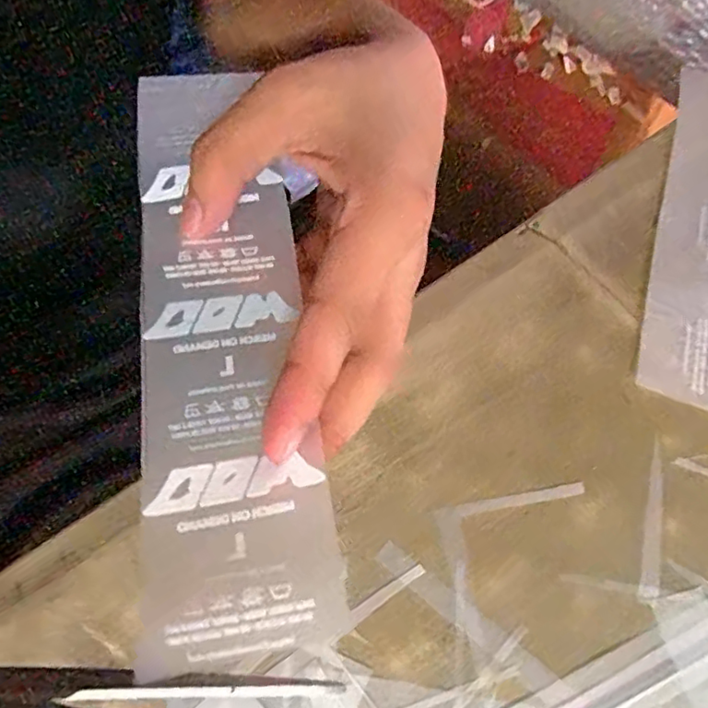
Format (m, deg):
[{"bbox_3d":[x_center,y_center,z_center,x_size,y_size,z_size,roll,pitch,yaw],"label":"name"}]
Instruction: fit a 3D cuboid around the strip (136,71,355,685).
[{"bbox_3d":[-0.043,-0.015,0.182,0.050,0.007,0.198,-12,62,-4],"label":"strip"}]

